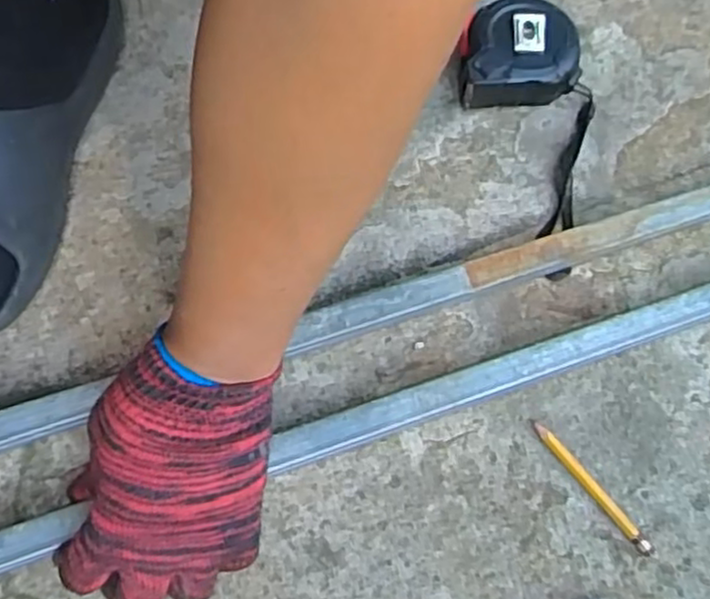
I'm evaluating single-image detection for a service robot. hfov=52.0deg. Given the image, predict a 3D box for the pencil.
[{"bbox_3d":[0.142,0.113,0.437,0.008,0.005,0.095,-35,73,-15],"label":"pencil"}]

